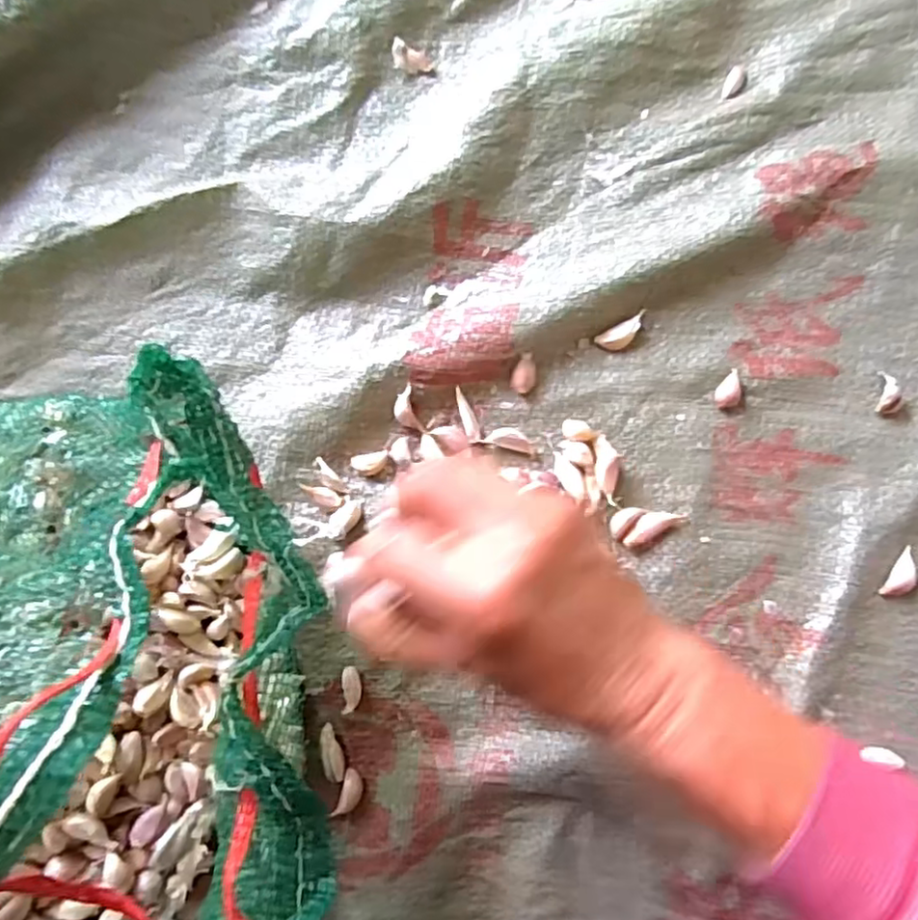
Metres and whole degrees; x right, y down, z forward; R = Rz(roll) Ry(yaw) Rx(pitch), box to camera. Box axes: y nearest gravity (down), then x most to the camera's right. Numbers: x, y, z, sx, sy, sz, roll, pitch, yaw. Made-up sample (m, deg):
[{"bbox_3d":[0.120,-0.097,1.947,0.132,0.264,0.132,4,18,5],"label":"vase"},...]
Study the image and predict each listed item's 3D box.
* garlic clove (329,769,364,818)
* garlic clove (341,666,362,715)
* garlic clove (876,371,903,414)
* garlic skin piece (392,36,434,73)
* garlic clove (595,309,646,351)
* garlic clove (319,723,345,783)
[{"bbox_3d":[-0.060,0.183,0.362,0.012,0.007,0.025,19,87,6],"label":"garlic clove"},{"bbox_3d":[-0.059,0.128,0.368,0.010,0.006,0.024,0,85,4],"label":"garlic clove"},{"bbox_3d":[0.231,-0.036,0.355,0.011,0.010,0.023,5,86,5],"label":"garlic clove"},{"bbox_3d":[-0.027,-0.236,0.387,0.023,0.008,0.016,10,86,5],"label":"garlic skin piece"},{"bbox_3d":[0.092,-0.070,0.370,0.030,0.007,0.013,-29,84,2],"label":"garlic clove"},{"bbox_3d":[-0.070,0.160,0.363,0.011,0.006,0.030,-17,84,3],"label":"garlic clove"}]

